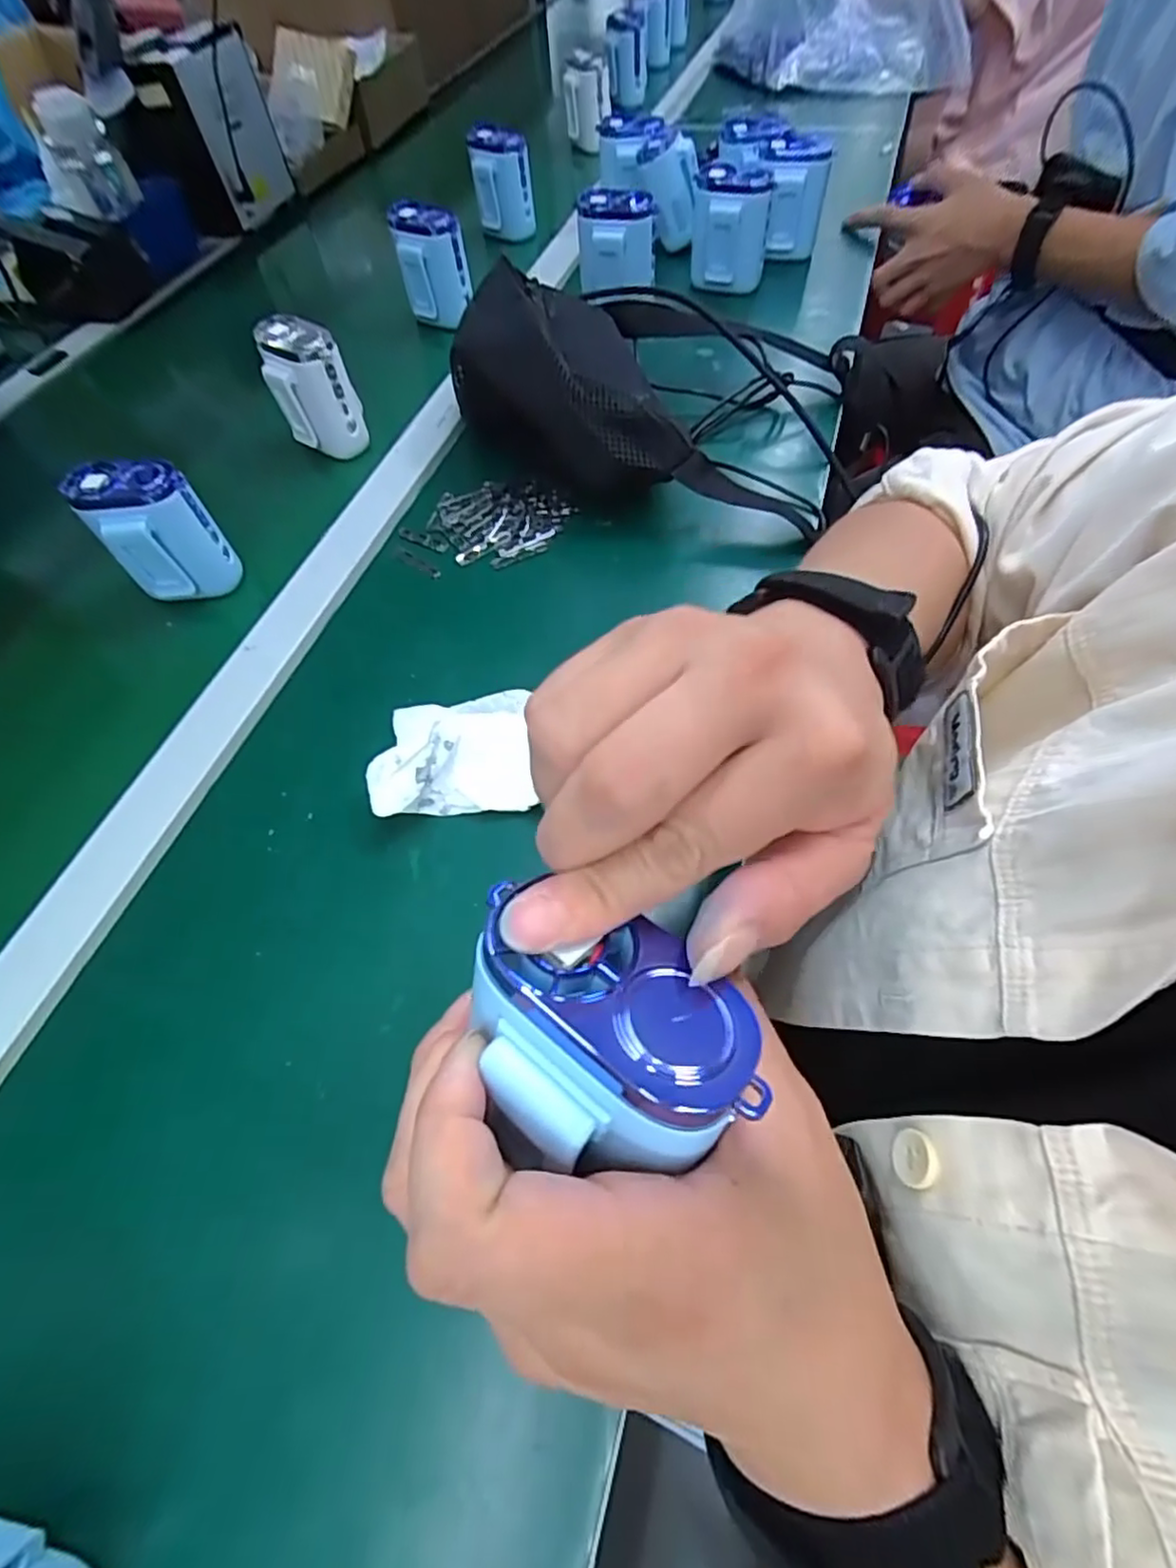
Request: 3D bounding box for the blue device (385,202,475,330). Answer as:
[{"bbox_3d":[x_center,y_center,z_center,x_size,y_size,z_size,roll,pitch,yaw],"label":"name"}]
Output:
[{"bbox_3d":[-0.147,-0.490,0.598,0.066,0.089,0.048,-9,59,-2],"label":"blue device"}]

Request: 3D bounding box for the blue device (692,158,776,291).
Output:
[{"bbox_3d":[0.129,-0.503,0.575,0.068,0.081,0.059,8,60,8],"label":"blue device"}]

